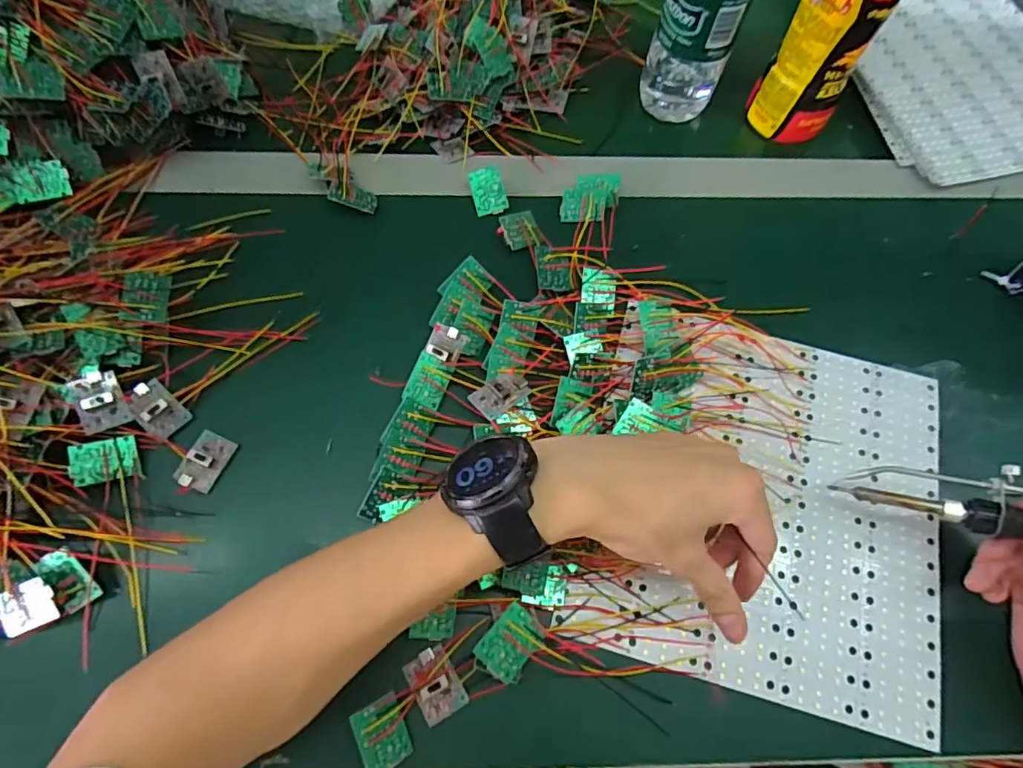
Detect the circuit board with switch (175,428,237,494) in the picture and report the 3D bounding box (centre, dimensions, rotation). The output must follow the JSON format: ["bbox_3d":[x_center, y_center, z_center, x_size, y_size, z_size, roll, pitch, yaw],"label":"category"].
[{"bbox_3d":[-0.198,0.049,0.359,0.024,0.012,0.037,23,69,7],"label":"circuit board with switch"}]

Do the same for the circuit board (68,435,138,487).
[{"bbox_3d":[-0.255,0.048,0.349,0.034,0.004,0.026,-11,80,-32],"label":"circuit board"}]

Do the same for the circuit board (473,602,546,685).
[{"bbox_3d":[0.000,0.145,0.310,0.028,0.007,0.035,42,74,8],"label":"circuit board"}]

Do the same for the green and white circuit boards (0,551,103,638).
[{"bbox_3d":[-0.270,0.123,0.323,0.051,0.009,0.034,-35,97,-5],"label":"green and white circuit boards"}]

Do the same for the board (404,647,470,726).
[{"bbox_3d":[-0.044,0.171,0.316,0.026,0.005,0.036,-29,72,-13],"label":"board"}]

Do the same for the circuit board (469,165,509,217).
[{"bbox_3d":[-0.018,-0.152,0.440,0.026,0.004,0.035,-12,100,3],"label":"circuit board"}]

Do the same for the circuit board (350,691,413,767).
[{"bbox_3d":[-0.070,0.192,0.304,0.027,0.004,0.036,-17,90,-33],"label":"circuit board"}]

